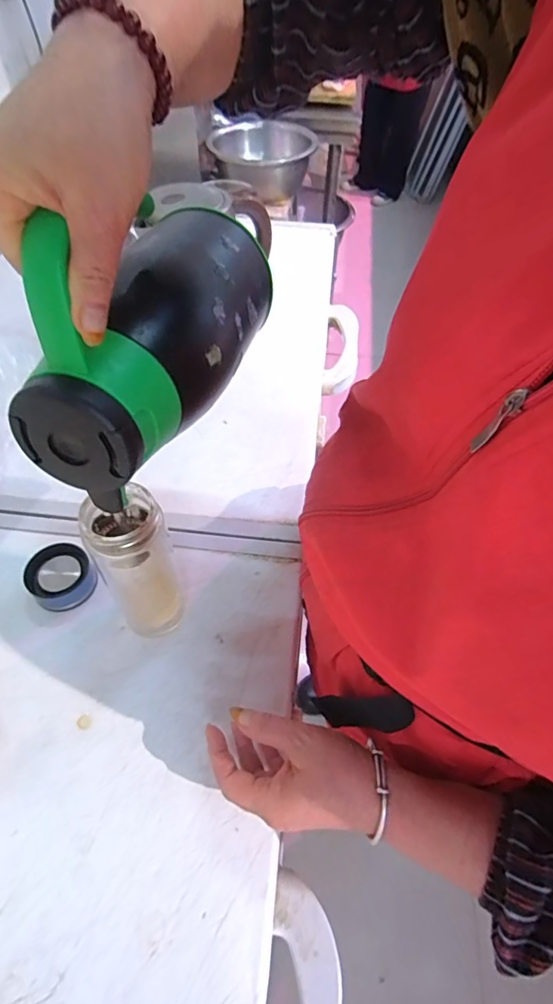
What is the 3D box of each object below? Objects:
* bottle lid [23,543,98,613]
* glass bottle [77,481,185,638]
[{"bbox_3d":[-0.232,0.080,0.500,0.063,0.033,0.065,1,55,-1],"label":"bottle lid"},{"bbox_3d":[-0.126,0.059,0.431,0.069,0.178,0.066,1,55,-1],"label":"glass bottle"}]

